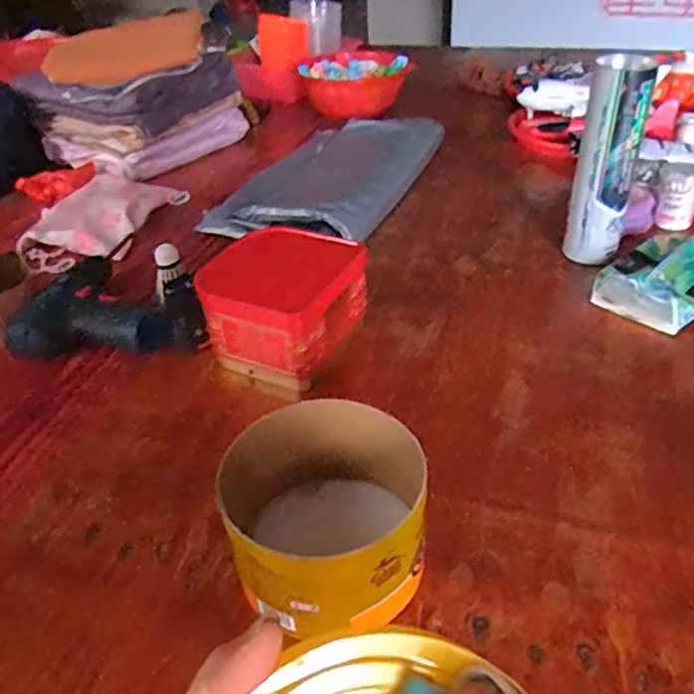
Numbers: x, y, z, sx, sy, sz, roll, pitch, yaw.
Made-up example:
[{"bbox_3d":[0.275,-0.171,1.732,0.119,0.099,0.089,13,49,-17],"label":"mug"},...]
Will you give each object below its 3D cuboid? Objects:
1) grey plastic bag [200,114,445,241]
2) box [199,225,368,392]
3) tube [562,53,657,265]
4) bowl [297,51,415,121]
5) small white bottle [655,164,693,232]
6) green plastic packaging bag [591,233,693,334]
[{"bbox_3d":[-0.022,-0.285,1.014,0.254,0.057,0.441,13,42,22],"label":"grey plastic bag"},{"bbox_3d":[-0.065,-0.046,0.668,0.135,0.107,0.141,17,44,26],"label":"box"},{"bbox_3d":[0.304,-0.209,0.753,0.068,0.230,0.066,10,41,19],"label":"tube"},{"bbox_3d":[0.011,-0.533,1.289,0.180,0.080,0.186,-2,38,2],"label":"bowl"},{"bbox_3d":[0.440,-0.198,0.852,0.057,0.077,0.052,13,42,22],"label":"small white bottle"},{"bbox_3d":[0.356,-0.078,0.716,0.146,0.050,0.115,-29,44,-27],"label":"green plastic packaging bag"}]

